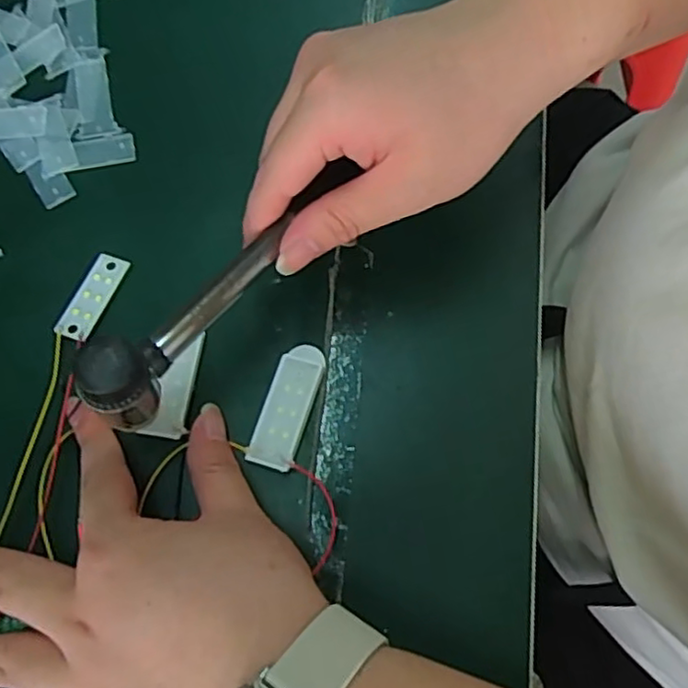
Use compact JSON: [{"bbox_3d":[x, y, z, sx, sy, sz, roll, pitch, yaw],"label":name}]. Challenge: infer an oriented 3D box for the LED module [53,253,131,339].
[{"bbox_3d":[-0.121,-0.023,0.309,0.016,0.005,0.045,20,73,7],"label":"LED module"}]

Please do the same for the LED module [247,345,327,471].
[{"bbox_3d":[-0.026,0.028,0.290,0.022,0.007,0.057,18,73,6],"label":"LED module"}]

